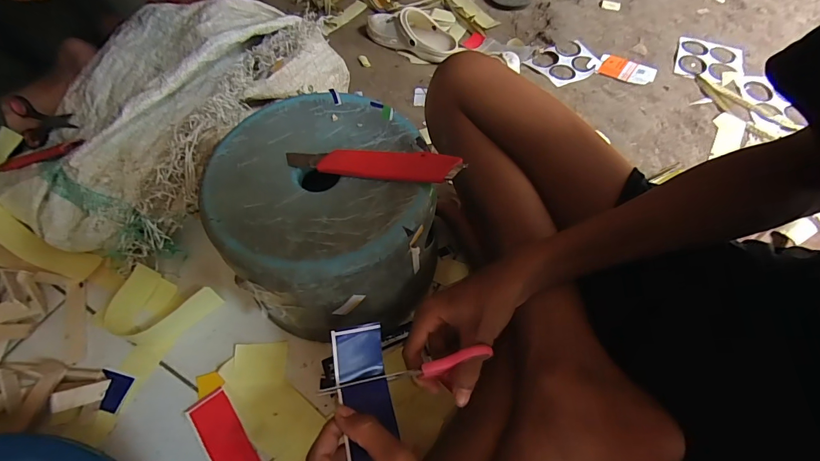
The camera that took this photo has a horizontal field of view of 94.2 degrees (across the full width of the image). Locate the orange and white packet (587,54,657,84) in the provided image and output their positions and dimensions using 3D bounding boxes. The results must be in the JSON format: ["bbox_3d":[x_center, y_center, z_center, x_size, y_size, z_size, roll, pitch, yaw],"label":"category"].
[{"bbox_3d":[0.467,-0.359,0.840,0.135,0.013,0.069,24,64,13],"label":"orange and white packet"}]

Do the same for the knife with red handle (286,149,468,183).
[{"bbox_3d":[-0.037,-0.066,0.372,0.171,0.013,0.031,8,62,4],"label":"knife with red handle"}]

